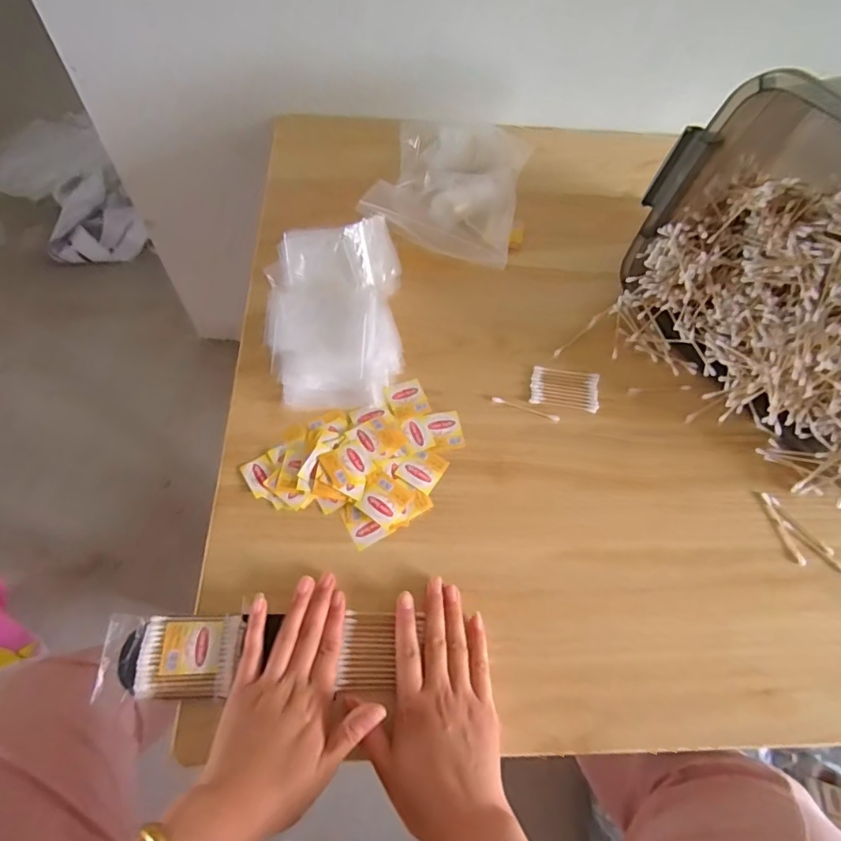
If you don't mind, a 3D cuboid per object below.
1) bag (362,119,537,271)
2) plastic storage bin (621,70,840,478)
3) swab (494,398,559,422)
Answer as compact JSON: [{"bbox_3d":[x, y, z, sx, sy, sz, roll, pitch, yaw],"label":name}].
[{"bbox_3d":[0.040,-0.299,0.655,0.179,0.049,0.233,14,62,3],"label":"bag"},{"bbox_3d":[0.414,-0.133,0.496,0.234,0.236,0.407,-36,71,-20],"label":"plastic storage bin"},{"bbox_3d":[0.111,-0.012,0.541,0.071,0.004,0.005,19,62,6],"label":"swab"}]

